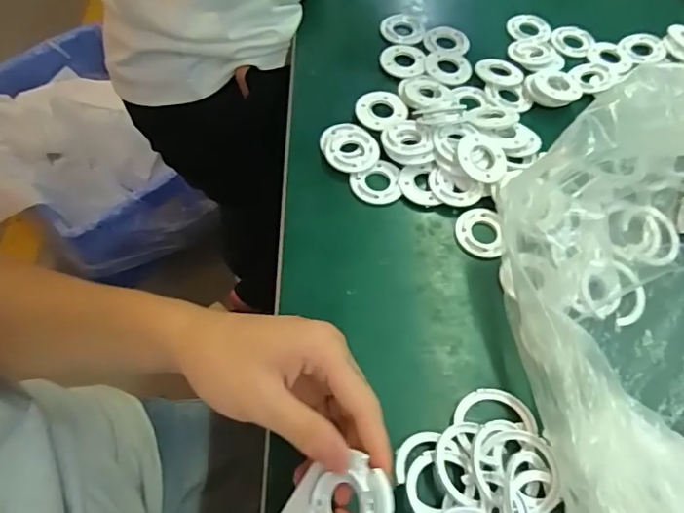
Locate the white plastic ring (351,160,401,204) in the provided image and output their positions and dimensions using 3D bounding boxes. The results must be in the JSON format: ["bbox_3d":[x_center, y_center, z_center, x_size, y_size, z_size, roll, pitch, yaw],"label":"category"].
[{"bbox_3d":[0.028,-0.062,0.448,0.041,0.006,0.039,2,60,-3],"label":"white plastic ring"}]

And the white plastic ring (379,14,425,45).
[{"bbox_3d":[0.065,-0.230,0.556,0.049,0.009,0.049,2,60,-3],"label":"white plastic ring"}]

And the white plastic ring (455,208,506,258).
[{"bbox_3d":[0.109,-0.020,0.432,0.037,0.006,0.043,4,60,-1],"label":"white plastic ring"}]

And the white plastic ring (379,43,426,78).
[{"bbox_3d":[0.059,-0.190,0.526,0.043,0.004,0.047,2,60,-3],"label":"white plastic ring"}]

